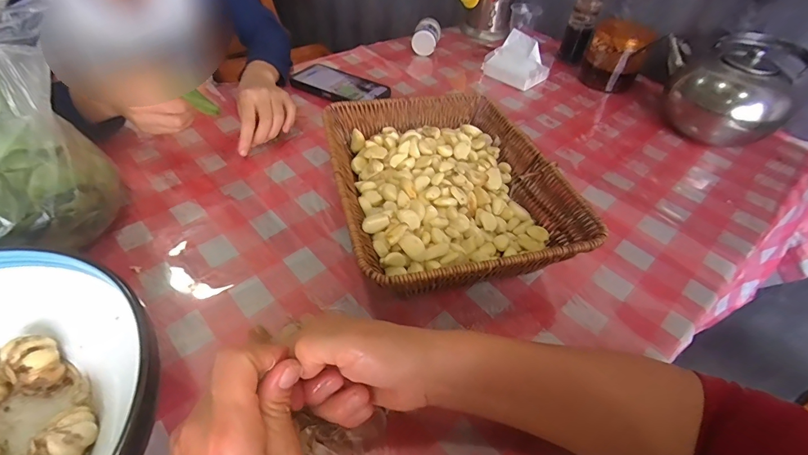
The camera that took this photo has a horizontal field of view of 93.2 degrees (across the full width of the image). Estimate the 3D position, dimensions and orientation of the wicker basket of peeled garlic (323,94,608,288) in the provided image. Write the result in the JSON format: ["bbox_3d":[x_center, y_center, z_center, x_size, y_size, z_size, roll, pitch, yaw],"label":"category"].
[{"bbox_3d":[0.043,-0.047,0.440,0.233,0.073,0.287,-10,48,-12],"label":"wicker basket of peeled garlic"}]

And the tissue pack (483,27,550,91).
[{"bbox_3d":[0.213,-0.313,0.713,0.104,0.066,0.084,34,53,25],"label":"tissue pack"}]

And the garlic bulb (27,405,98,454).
[{"bbox_3d":[-0.222,0.142,0.254,0.025,0.029,0.035,27,51,21],"label":"garlic bulb"}]

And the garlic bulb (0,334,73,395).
[{"bbox_3d":[-0.267,0.101,0.280,0.032,0.039,0.031,2,47,-2],"label":"garlic bulb"}]

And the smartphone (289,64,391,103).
[{"bbox_3d":[-0.111,-0.247,0.660,0.168,0.013,0.088,26,51,20],"label":"smartphone"}]

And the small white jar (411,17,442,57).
[{"bbox_3d":[0.045,-0.384,0.776,0.058,0.056,0.053,5,47,1],"label":"small white jar"}]

